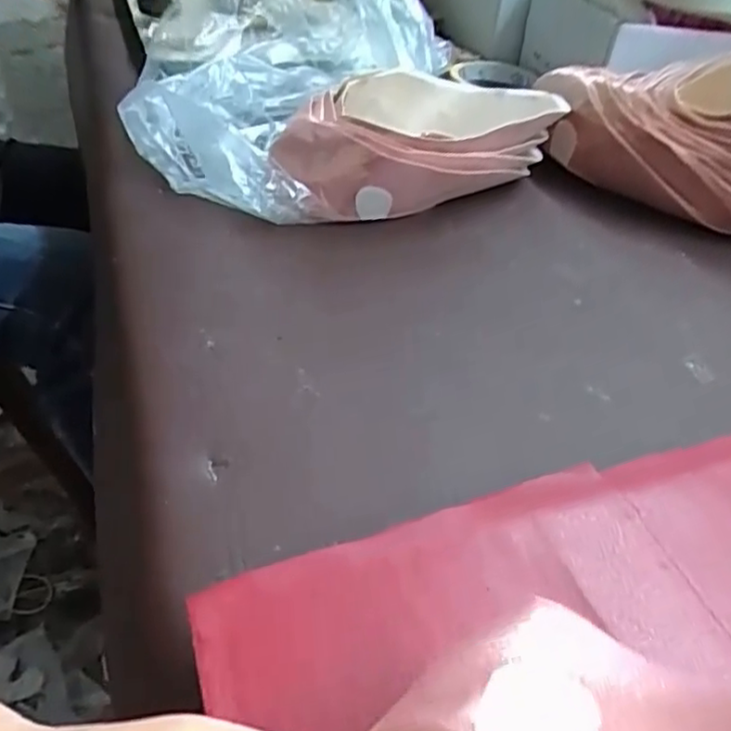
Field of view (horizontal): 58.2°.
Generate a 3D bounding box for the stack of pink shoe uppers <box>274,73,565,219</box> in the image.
[{"bbox_3d":[0.042,-0.152,0.470,0.206,0.069,0.118,-30,53,-34],"label":"stack of pink shoe uppers"}]

